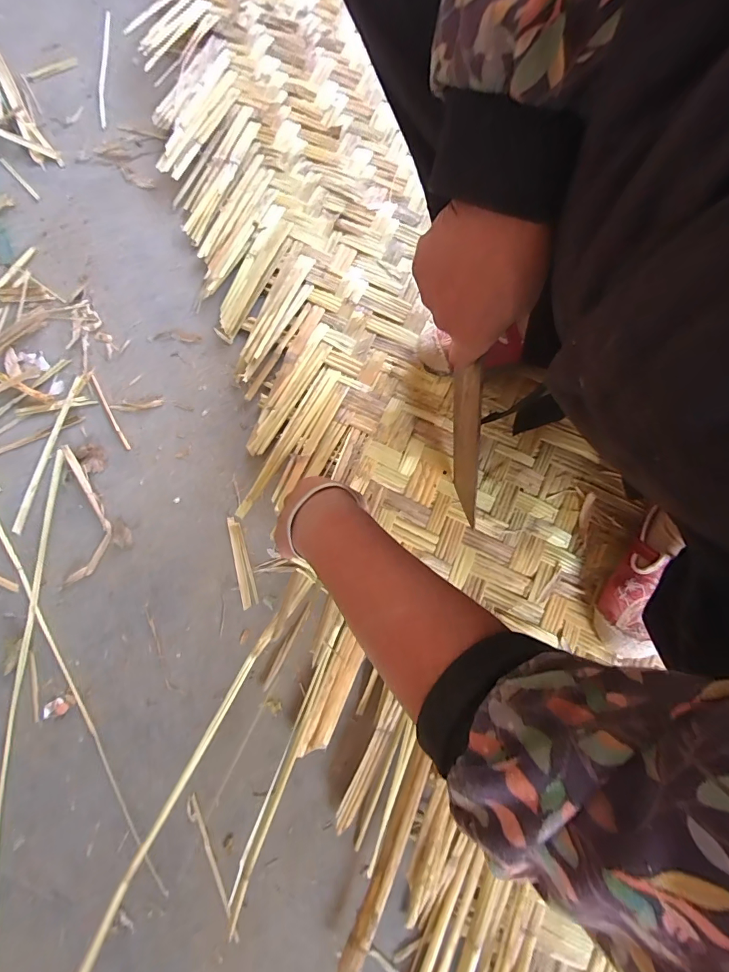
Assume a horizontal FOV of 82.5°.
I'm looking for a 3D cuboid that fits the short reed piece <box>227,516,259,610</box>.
[{"bbox_3d":[-0.145,0.089,0.494,0.020,0.007,0.107,-15,80,-2],"label":"short reed piece"}]

